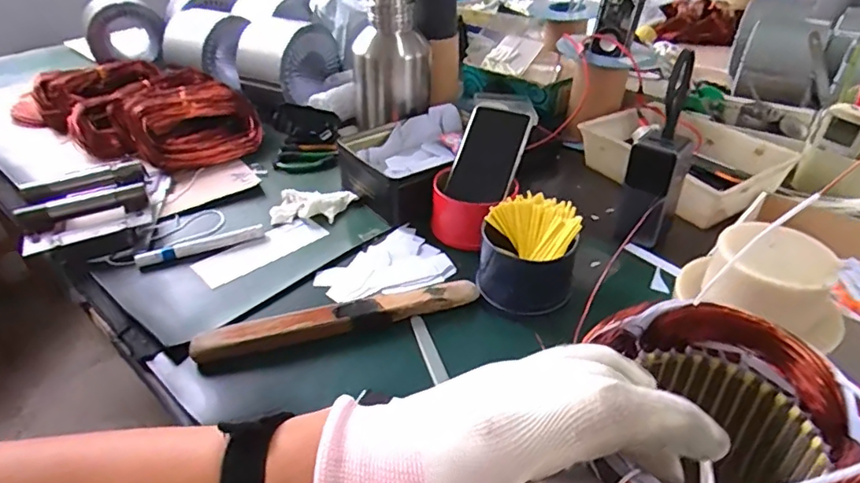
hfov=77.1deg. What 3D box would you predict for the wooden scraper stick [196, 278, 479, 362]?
[{"bbox_3d":[-0.085,0.072,0.531,0.273,0.024,0.027,-13,38,-14],"label":"wooden scraper stick"}]

